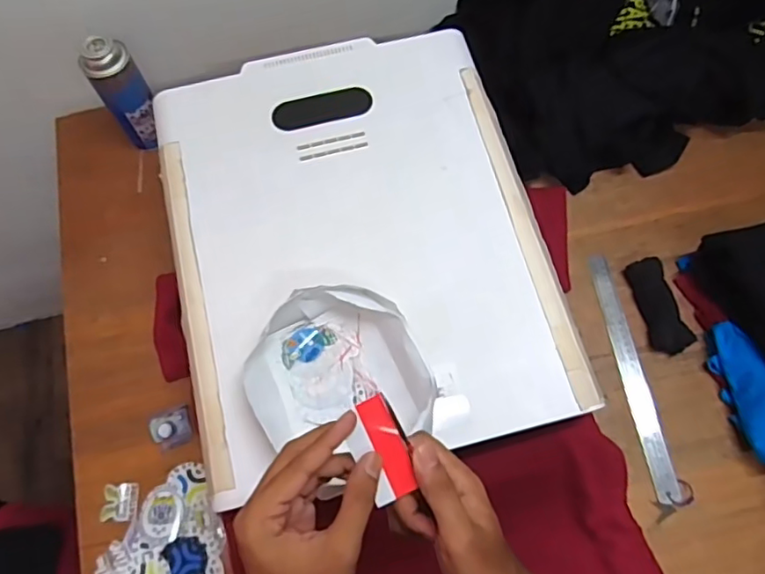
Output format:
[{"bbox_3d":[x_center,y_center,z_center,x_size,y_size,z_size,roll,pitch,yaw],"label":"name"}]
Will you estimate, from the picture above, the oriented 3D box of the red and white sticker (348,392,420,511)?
[{"bbox_3d":[-0.002,0.112,0.393,0.034,0.006,0.069,-19,88,-7],"label":"red and white sticker"}]

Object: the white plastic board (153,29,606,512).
[{"bbox_3d":[-0.031,-0.067,0.640,0.396,0.023,0.495,-12,70,-5],"label":"white plastic board"}]

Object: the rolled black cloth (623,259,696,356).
[{"bbox_3d":[0.365,0.025,0.760,0.046,0.026,0.127,-12,69,-4],"label":"rolled black cloth"}]

